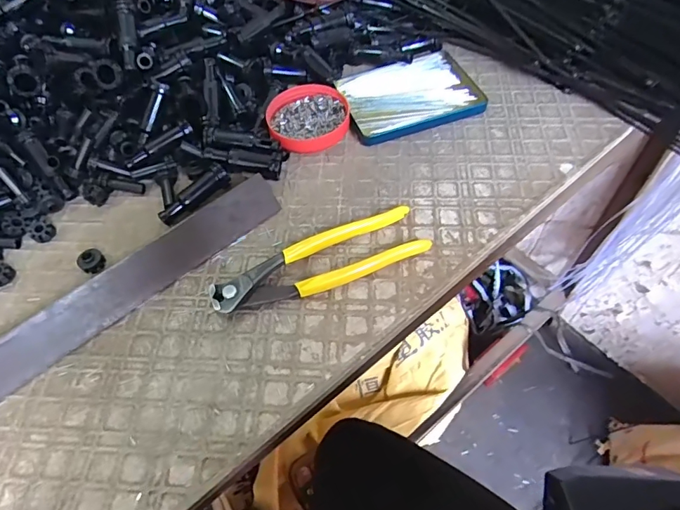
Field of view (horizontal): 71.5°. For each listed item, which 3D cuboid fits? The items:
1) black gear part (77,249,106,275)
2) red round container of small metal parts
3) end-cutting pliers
[{"bbox_3d":[-0.198,0.005,0.377,0.016,0.012,0.018,31,63,22],"label":"black gear part"},{"bbox_3d":[-0.030,-0.131,0.448,0.071,0.015,0.078,0,58,0],"label":"red round container of small metal parts"},{"bbox_3d":[-0.016,0.003,0.362,0.166,0.011,0.052,-22,58,-11],"label":"end-cutting pliers"}]

